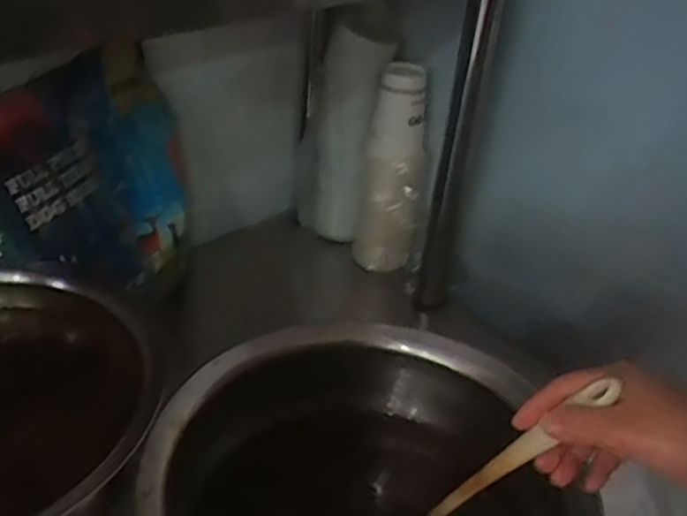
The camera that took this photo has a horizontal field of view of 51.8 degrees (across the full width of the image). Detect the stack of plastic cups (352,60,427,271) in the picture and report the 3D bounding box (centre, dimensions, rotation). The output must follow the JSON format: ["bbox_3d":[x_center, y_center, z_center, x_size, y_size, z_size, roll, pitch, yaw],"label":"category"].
[{"bbox_3d":[0.065,-0.101,0.894,0.082,0.260,0.071,7,34,1],"label":"stack of plastic cups"}]

